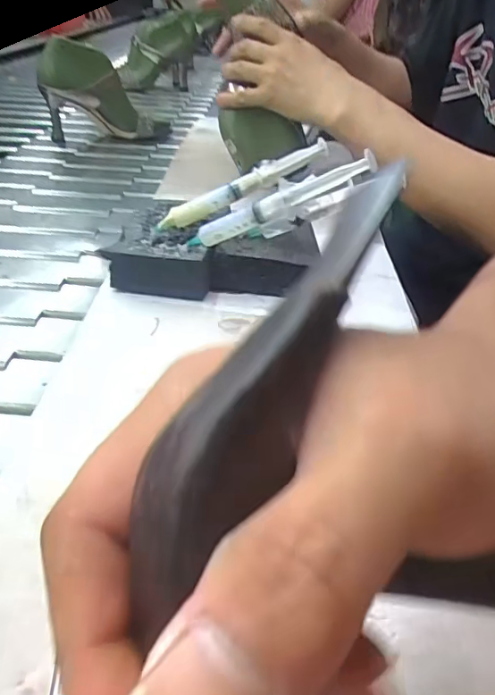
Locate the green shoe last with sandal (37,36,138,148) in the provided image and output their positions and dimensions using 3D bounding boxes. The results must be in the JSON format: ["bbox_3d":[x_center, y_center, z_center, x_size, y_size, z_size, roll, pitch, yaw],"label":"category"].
[{"bbox_3d":[-0.278,-0.442,0.945,0.160,0.163,0.084,-3,35,-10],"label":"green shoe last with sandal"}]

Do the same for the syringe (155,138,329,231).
[{"bbox_3d":[-0.003,-0.137,0.454,0.158,0.021,0.020,-27,35,-3],"label":"syringe"}]

